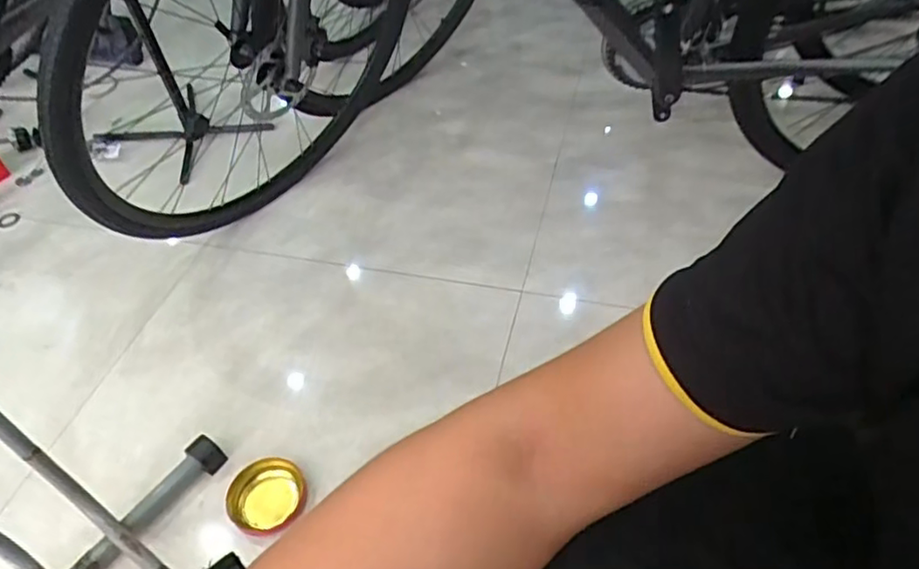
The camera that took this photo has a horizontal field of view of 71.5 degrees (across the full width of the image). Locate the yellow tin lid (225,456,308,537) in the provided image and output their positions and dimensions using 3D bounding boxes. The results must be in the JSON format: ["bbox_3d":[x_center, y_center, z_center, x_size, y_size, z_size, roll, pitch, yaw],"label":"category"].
[{"bbox_3d":[-0.258,0.278,0.848,0.101,0.019,0.099,30,58,27],"label":"yellow tin lid"}]

